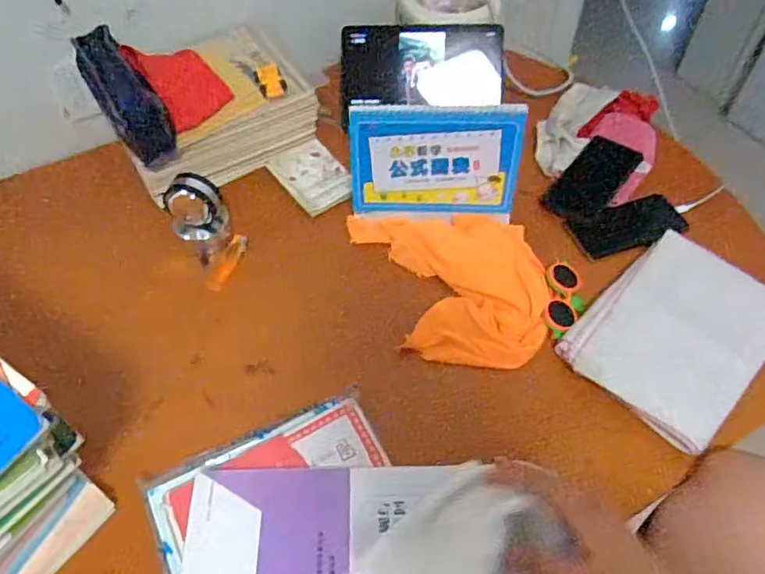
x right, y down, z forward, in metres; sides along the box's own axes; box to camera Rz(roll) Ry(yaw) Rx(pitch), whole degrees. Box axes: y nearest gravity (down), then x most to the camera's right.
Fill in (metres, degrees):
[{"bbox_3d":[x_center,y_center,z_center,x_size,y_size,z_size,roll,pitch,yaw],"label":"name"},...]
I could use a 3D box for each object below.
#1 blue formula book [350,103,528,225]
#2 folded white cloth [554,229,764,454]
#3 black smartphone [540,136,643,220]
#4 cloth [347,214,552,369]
[{"bbox_3d":[0.066,-0.153,0.739,0.209,0.148,0.021,1,40,3],"label":"blue formula book"},{"bbox_3d":[0.338,0.049,0.672,0.176,0.026,0.222,39,72,21],"label":"folded white cloth"},{"bbox_3d":[0.295,-0.151,0.827,0.075,0.012,0.147,41,84,13],"label":"black smartphone"},{"bbox_3d":[0.077,-0.009,0.723,0.253,0.035,0.202,4,54,4],"label":"cloth"}]

